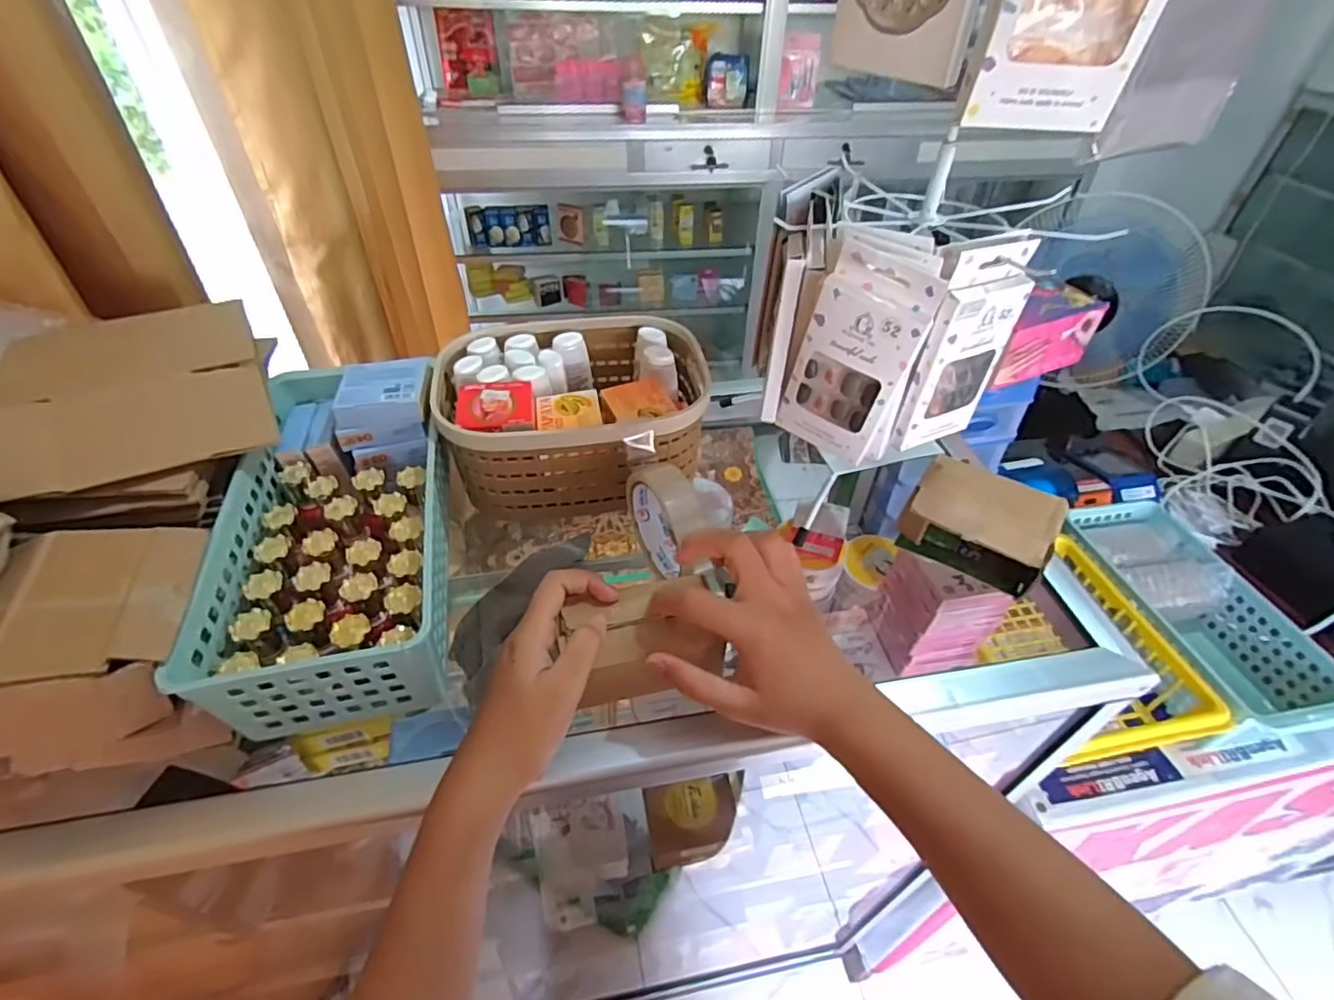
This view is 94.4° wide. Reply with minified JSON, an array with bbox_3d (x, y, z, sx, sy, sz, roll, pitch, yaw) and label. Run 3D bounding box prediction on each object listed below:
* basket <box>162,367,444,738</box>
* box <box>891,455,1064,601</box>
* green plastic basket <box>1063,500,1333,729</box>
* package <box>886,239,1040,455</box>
[{"bbox_3d":[-0.226,0.007,0.447,0.139,0.091,0.285,-9,44,-10],"label":"basket"},{"bbox_3d":[0.241,0.020,0.482,0.100,0.058,0.072,24,48,22],"label":"box"},{"bbox_3d":[0.574,0.130,0.695,0.135,0.084,0.283,-7,44,-9],"label":"green plastic basket"},{"bbox_3d":[0.201,-0.100,0.418,0.071,0.133,0.024,-21,48,-21],"label":"package"}]

